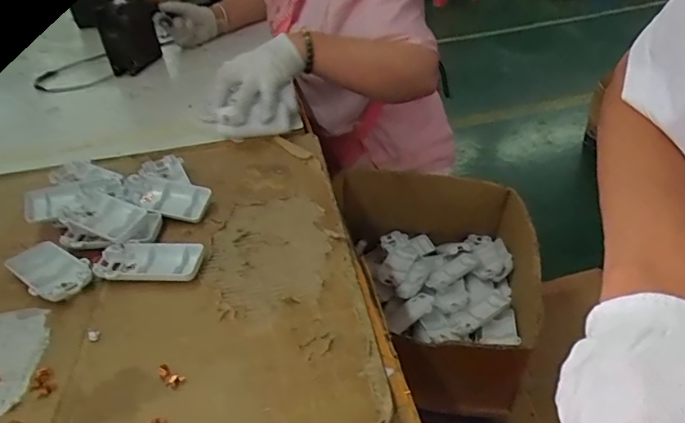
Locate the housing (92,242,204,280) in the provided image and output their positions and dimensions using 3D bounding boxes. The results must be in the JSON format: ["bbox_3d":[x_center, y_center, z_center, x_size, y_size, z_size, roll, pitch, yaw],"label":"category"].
[{"bbox_3d":[-0.185,0.050,0.478,0.098,0.018,0.048,-2,36,3],"label":"housing"}]

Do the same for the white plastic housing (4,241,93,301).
[{"bbox_3d":[-0.279,0.058,0.476,0.090,0.017,0.049,20,43,31],"label":"white plastic housing"}]

